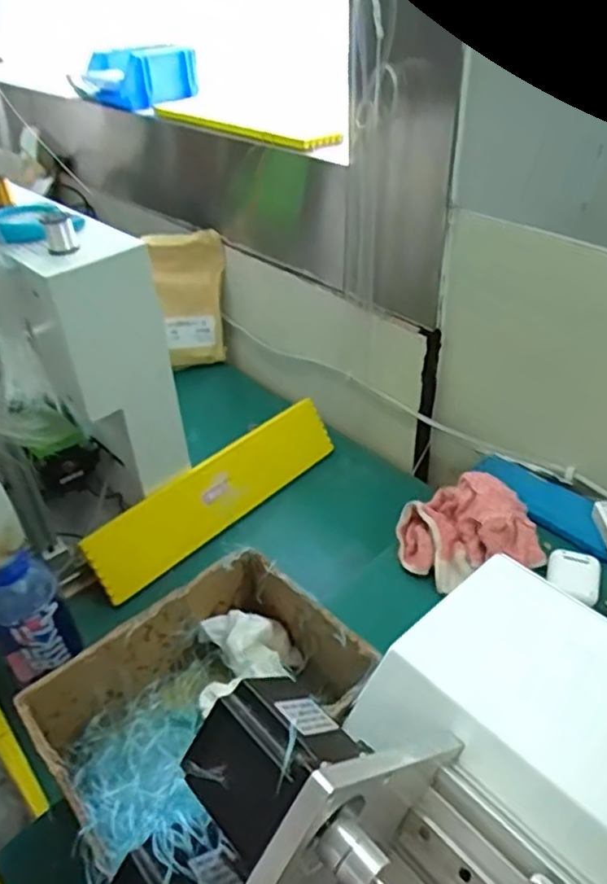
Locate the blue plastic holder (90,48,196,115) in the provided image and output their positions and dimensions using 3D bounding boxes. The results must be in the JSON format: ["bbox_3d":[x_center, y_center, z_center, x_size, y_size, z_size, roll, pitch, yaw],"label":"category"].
[{"bbox_3d":[-0.260,-0.598,1.058,0.109,0.080,0.156,15,42,22],"label":"blue plastic holder"}]

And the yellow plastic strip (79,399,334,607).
[{"bbox_3d":[-0.098,0.059,0.776,0.336,0.085,0.011,-35,21,-32],"label":"yellow plastic strip"}]

